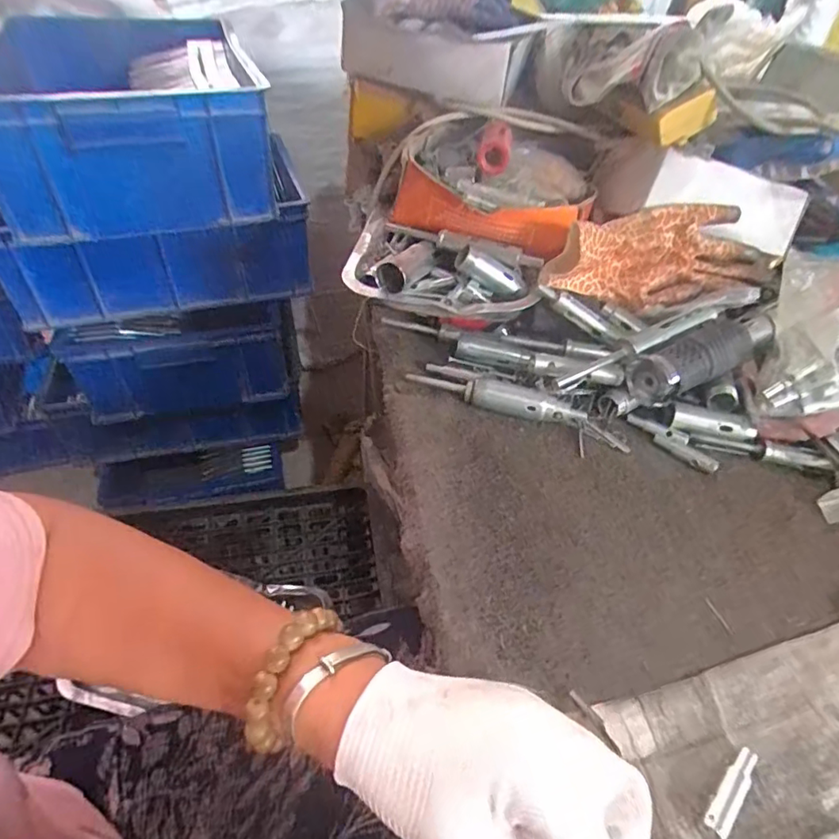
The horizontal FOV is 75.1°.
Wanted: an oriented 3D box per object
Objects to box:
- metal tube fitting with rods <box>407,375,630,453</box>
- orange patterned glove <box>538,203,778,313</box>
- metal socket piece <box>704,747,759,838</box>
[{"bbox_3d":[0.082,-0.015,0.462,0.189,0.022,0.020,14,45,7],"label":"metal tube fitting with rods"},{"bbox_3d":[0.222,-0.149,0.503,0.227,0.068,0.087,-5,45,-10],"label":"orange patterned glove"},{"bbox_3d":[0.158,0.188,0.277,0.011,0.012,0.050,37,52,27],"label":"metal socket piece"}]

